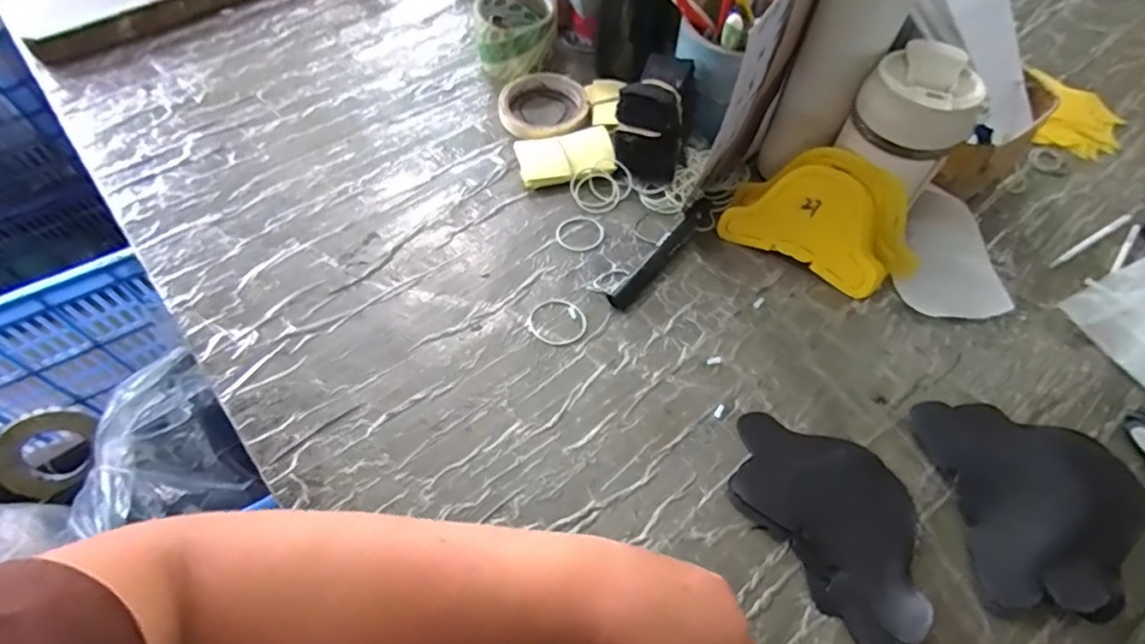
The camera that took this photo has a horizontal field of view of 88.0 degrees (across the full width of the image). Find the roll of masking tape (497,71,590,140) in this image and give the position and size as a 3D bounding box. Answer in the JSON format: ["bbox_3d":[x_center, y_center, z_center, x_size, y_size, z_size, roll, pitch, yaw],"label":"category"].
[{"bbox_3d":[-0.031,-0.228,0.626,0.093,0.021,0.090,0,57,0],"label":"roll of masking tape"}]

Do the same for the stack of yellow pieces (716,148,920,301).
[{"bbox_3d":[0.225,-0.094,0.519,0.165,0.106,0.042,27,33,14],"label":"stack of yellow pieces"}]

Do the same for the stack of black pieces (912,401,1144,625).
[{"bbox_3d":[0.325,0.123,0.412,0.121,0.021,0.143,2,57,1],"label":"stack of black pieces"}]

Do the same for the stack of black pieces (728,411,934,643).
[{"bbox_3d":[0.182,0.129,0.410,0.103,0.015,0.163,-30,62,-18],"label":"stack of black pieces"}]

